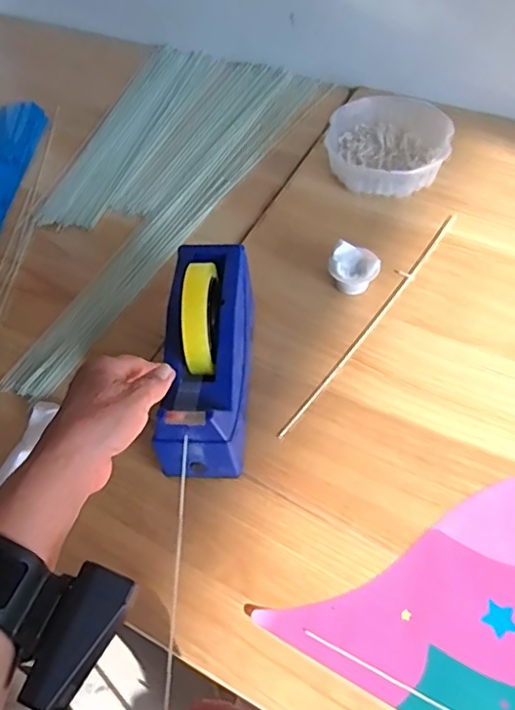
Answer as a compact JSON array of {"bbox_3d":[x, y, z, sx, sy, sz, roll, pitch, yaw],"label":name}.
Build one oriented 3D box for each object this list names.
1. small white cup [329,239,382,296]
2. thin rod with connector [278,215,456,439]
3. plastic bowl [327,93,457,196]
[{"bbox_3d":[0.105,-0.090,0.607,0.051,0.041,0.045,15,57,14],"label":"small white cup"},{"bbox_3d":[0.130,-0.045,0.593,0.018,0.004,0.354,28,61,22],"label":"thin rod with connector"},{"bbox_3d":[0.166,-0.271,0.724,0.148,0.046,0.152,-2,55,3],"label":"plastic bowl"}]

